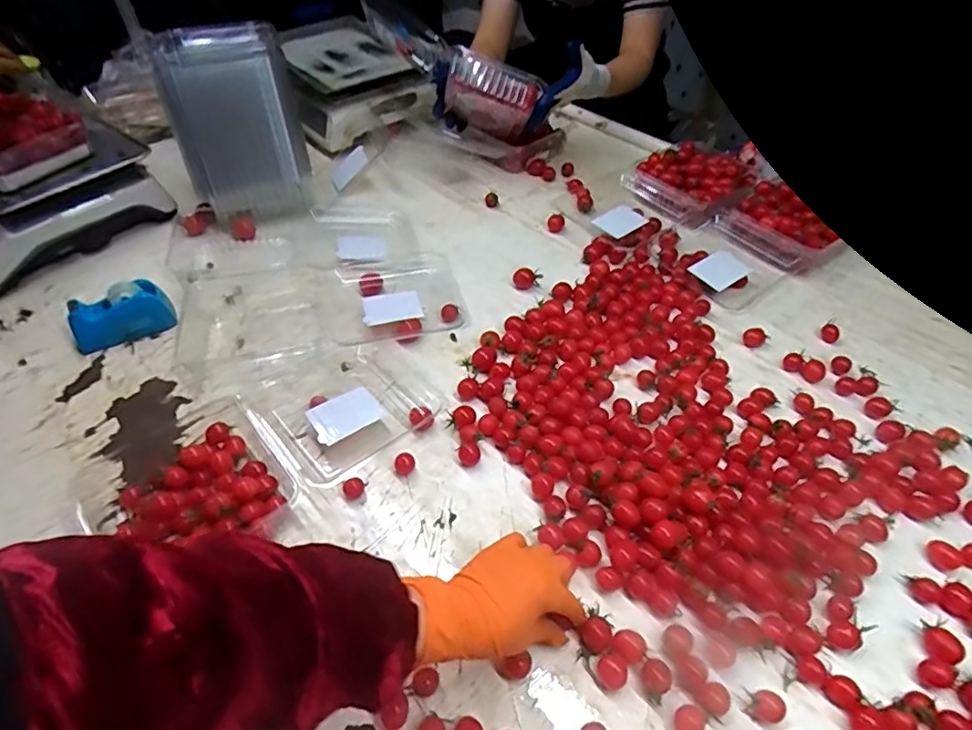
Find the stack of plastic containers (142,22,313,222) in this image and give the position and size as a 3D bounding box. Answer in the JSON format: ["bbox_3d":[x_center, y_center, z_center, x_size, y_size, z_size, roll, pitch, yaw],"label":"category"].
[{"bbox_3d":[-0.374,-0.358,0.867,0.166,0.256,0.171,-18,50,-17],"label":"stack of plastic containers"}]

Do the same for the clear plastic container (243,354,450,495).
[{"bbox_3d":[-0.159,0.045,0.659,0.175,0.046,0.187,-30,54,-25],"label":"clear plastic container"}]

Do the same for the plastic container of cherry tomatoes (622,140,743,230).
[{"bbox_3d":[0.334,-0.307,0.958,0.157,0.065,0.149,35,55,27],"label":"plastic container of cherry tomatoes"}]

